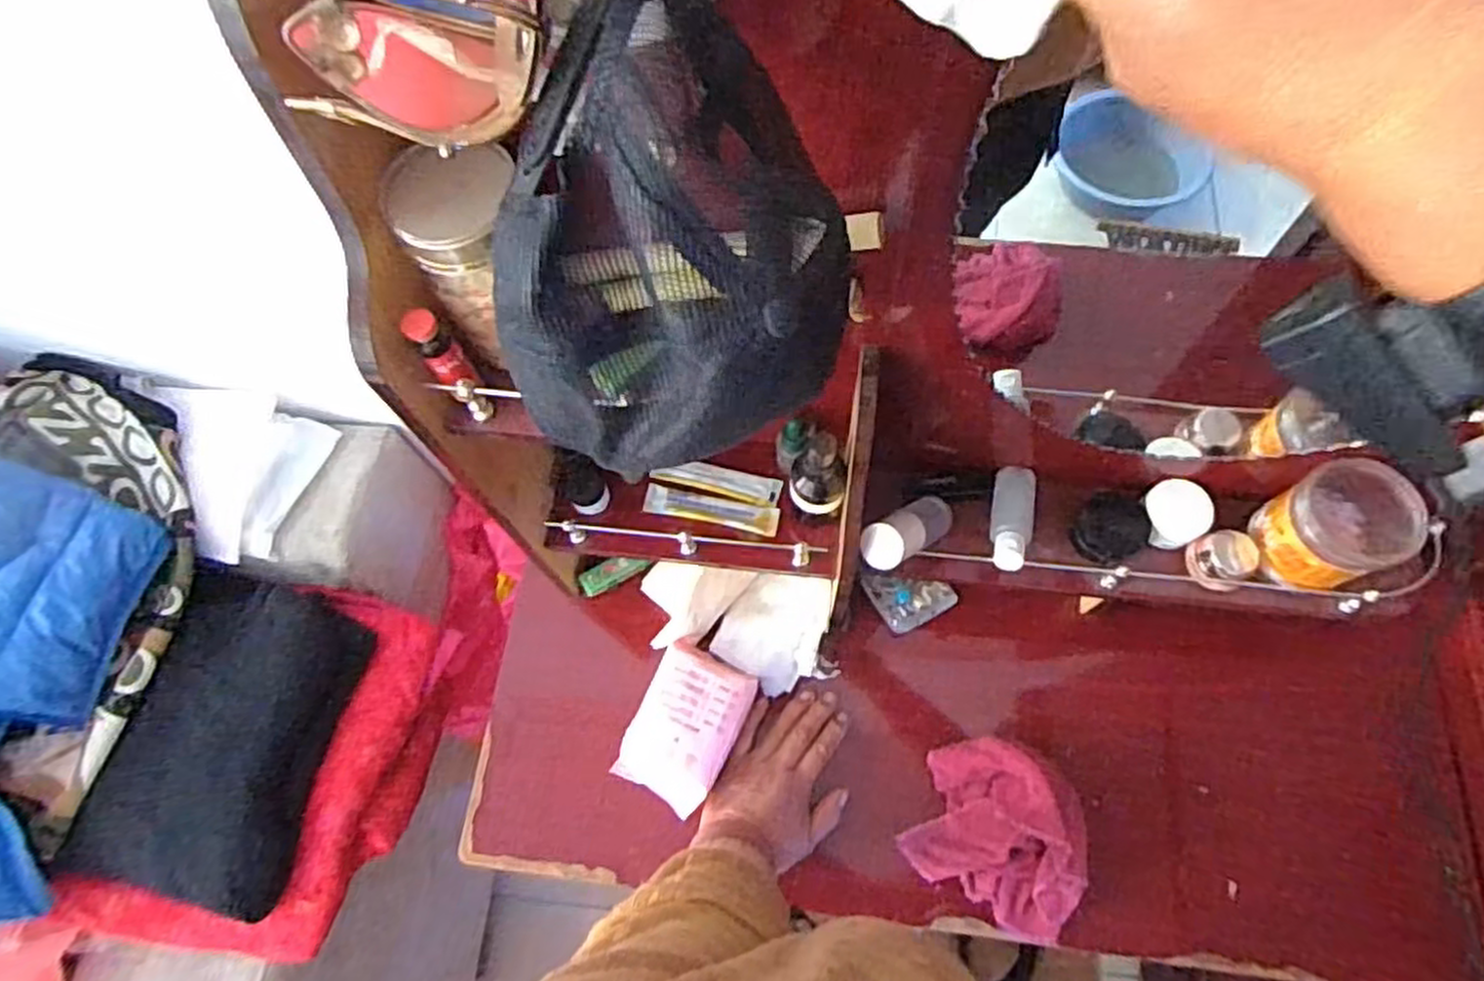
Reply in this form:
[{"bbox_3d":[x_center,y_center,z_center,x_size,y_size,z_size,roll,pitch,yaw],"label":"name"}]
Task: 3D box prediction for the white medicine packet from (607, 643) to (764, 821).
[{"bbox_3d":[-0.050,0.211,0.708,0.090,0.034,0.131,26,71,13],"label":"white medicine packet"}]

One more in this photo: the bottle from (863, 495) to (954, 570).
[{"bbox_3d":[0.140,0.033,0.649,0.036,0.035,0.117,47,35,19],"label":"bottle"}]

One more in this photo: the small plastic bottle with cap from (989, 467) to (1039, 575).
[{"bbox_3d":[0.231,0.022,0.663,0.033,0.024,0.099,13,54,8],"label":"small plastic bottle with cap"}]

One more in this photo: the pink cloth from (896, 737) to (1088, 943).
[{"bbox_3d":[0.226,0.298,0.683,0.147,0.021,0.133,29,96,25],"label":"pink cloth"}]

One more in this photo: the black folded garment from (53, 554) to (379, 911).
[{"bbox_3d":[-0.473,0.242,0.731,0.183,0.063,0.310,14,69,8],"label":"black folded garment"}]

